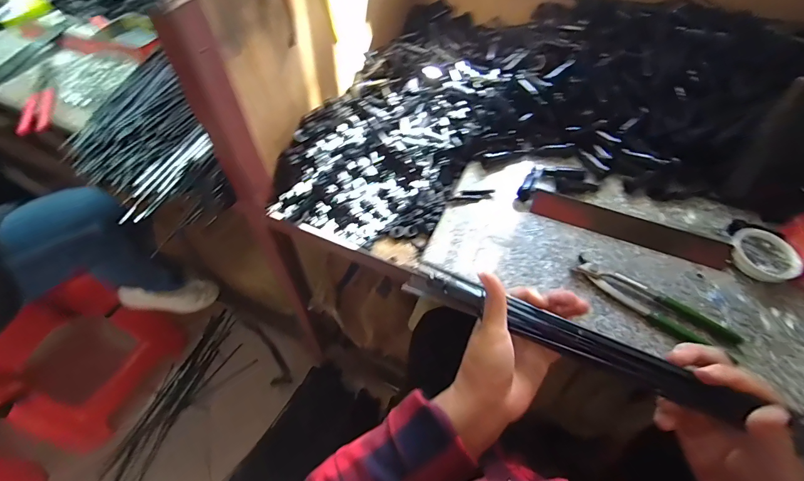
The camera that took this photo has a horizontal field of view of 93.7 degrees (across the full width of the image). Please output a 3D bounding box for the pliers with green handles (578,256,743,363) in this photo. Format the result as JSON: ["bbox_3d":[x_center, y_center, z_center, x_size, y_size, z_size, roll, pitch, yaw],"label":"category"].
[{"bbox_3d":[0.310,0.081,0.457,0.188,0.020,0.042,28,59,18],"label":"pliers with green handles"}]

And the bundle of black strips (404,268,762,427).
[{"bbox_3d":[0.127,0.078,0.333,0.277,0.027,0.035,20,56,27],"label":"bundle of black strips"}]

